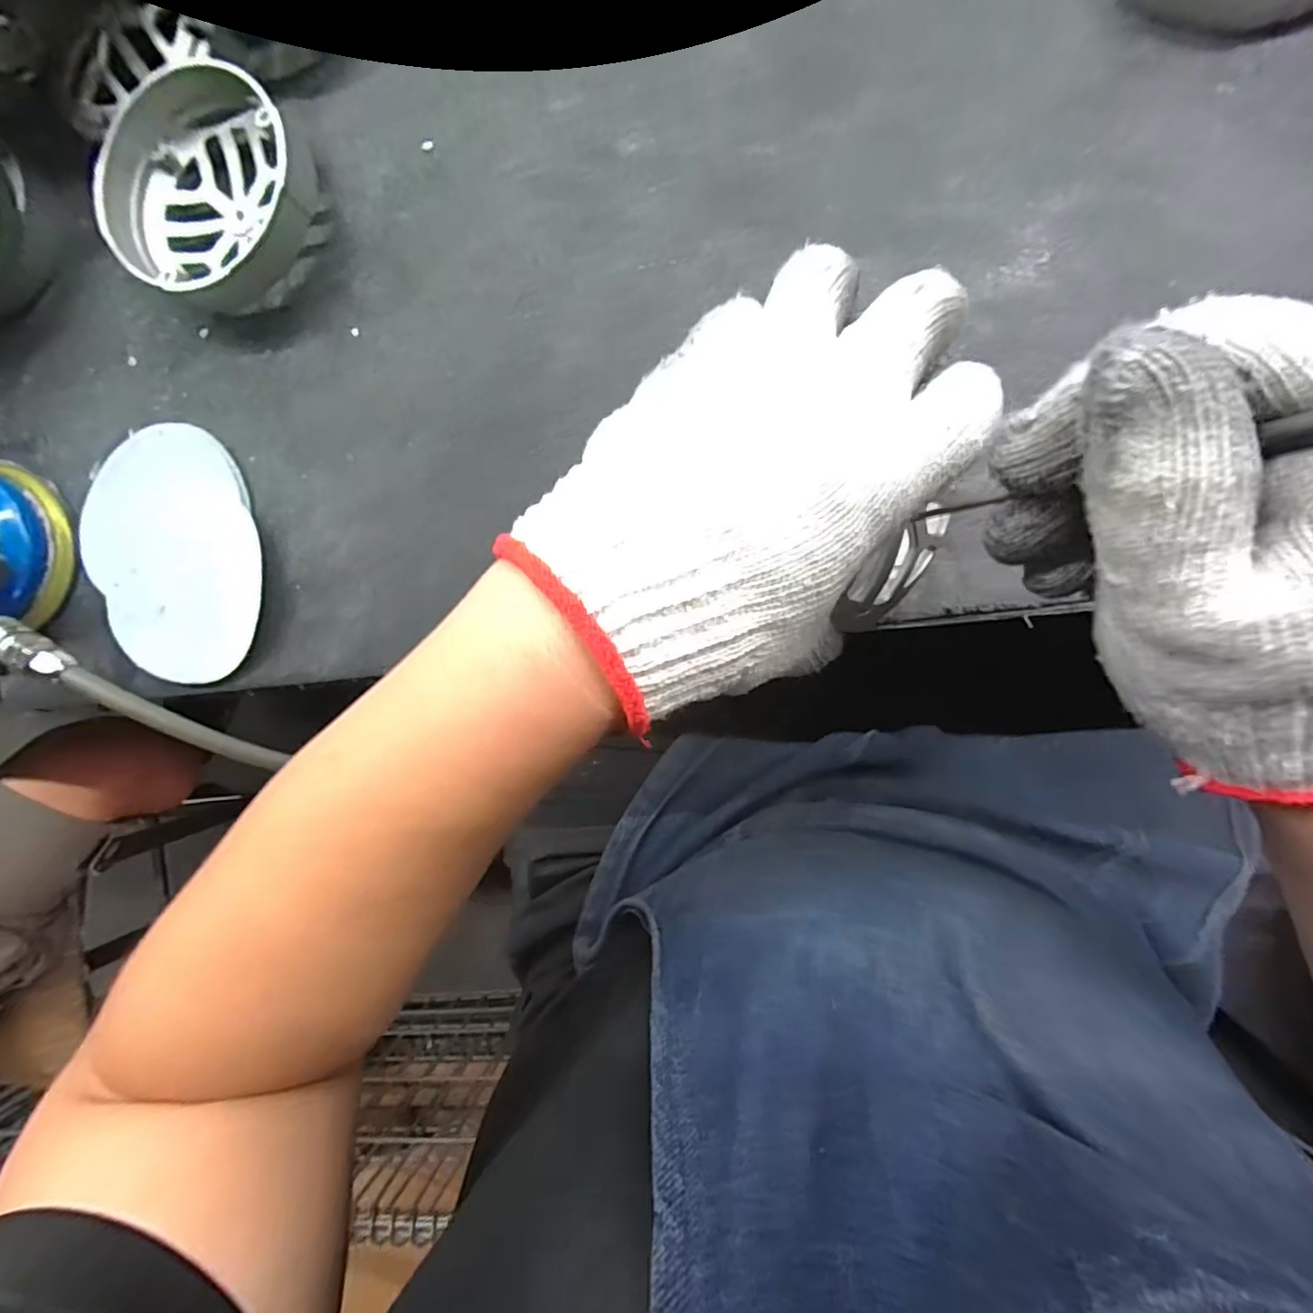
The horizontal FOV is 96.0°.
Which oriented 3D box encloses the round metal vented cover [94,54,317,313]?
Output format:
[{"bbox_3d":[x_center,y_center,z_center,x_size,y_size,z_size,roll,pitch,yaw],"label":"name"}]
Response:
[{"bbox_3d":[-0.254,-0.267,0.346,0.119,0.043,0.119,0,90,10],"label":"round metal vented cover"}]

